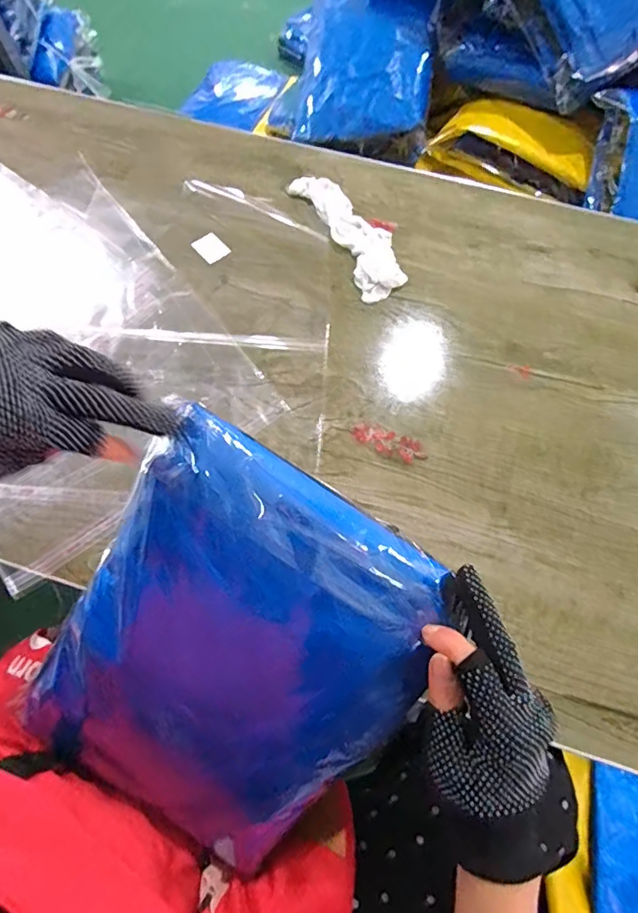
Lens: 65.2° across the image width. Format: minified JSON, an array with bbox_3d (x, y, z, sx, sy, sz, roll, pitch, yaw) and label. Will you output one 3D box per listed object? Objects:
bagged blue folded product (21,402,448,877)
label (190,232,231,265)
[{"bbox_3d":[-0.072,0.155,0.363,0.222,0.031,0.318,34,110,4],"label":"bagged blue folded product"},{"bbox_3d":[-0.127,-0.245,0.588,0.031,0.005,0.038,-40,73,-14],"label":"label"}]

